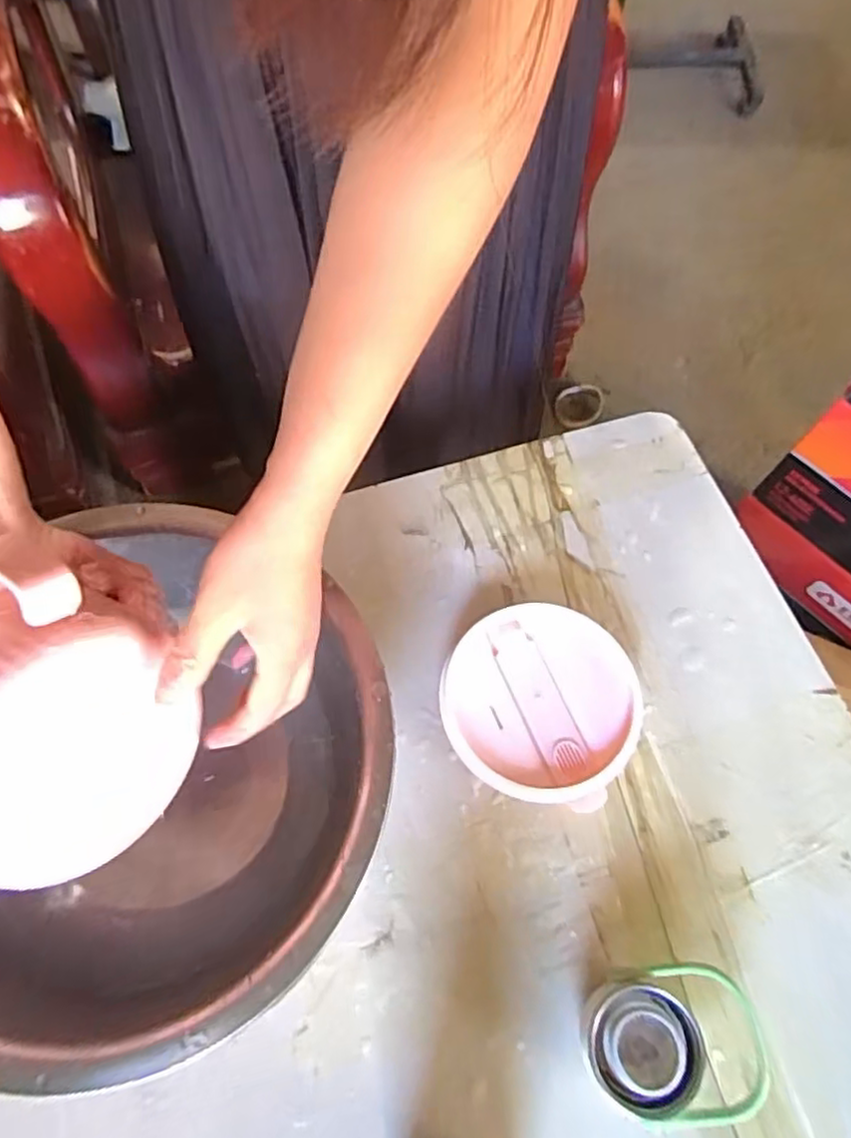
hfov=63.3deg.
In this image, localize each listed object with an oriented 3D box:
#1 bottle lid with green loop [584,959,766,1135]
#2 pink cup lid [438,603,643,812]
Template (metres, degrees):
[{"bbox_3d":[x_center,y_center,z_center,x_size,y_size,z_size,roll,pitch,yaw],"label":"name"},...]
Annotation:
[{"bbox_3d":[0.143,0.281,0.410,0.096,0.056,0.079,-13,66,-7],"label":"bottle lid with green loop"},{"bbox_3d":[0.084,0.095,0.515,0.139,0.026,0.144,0,65,-1],"label":"pink cup lid"}]

